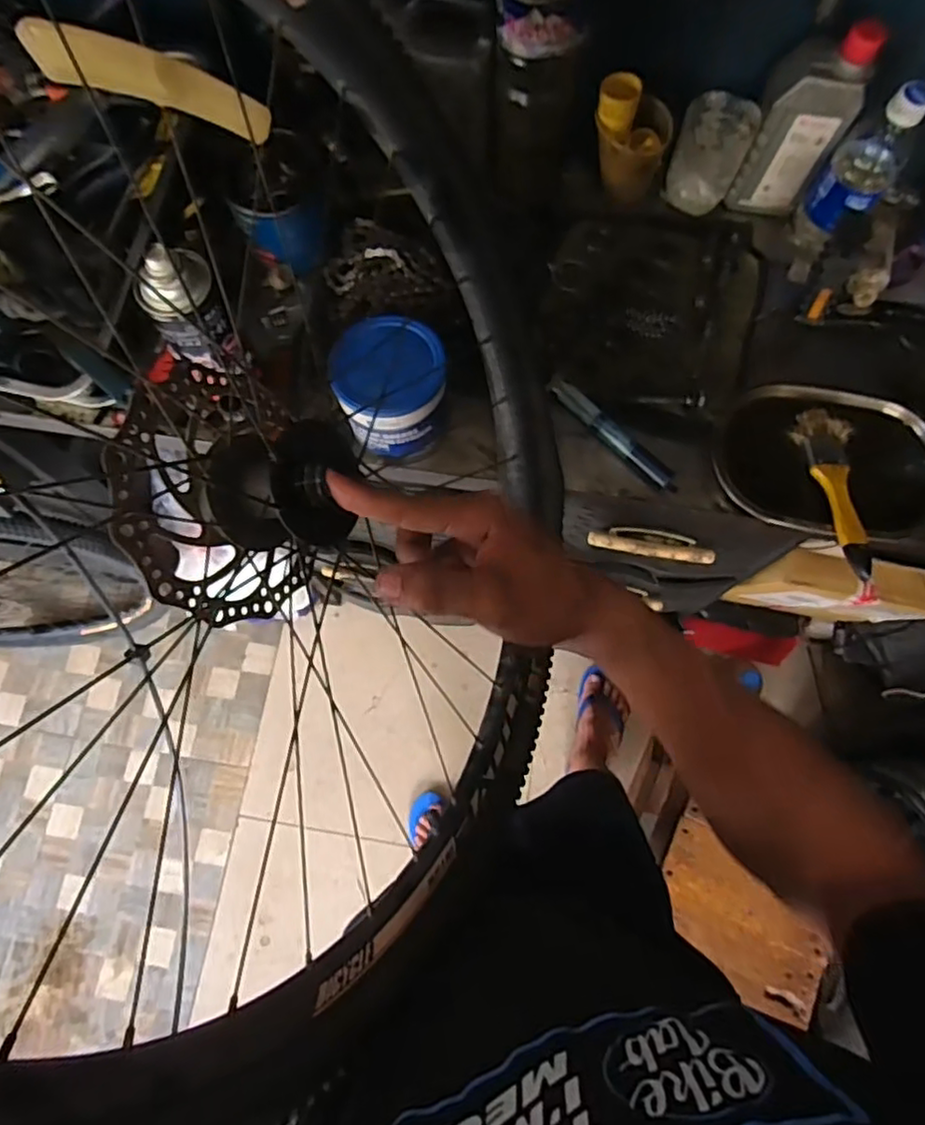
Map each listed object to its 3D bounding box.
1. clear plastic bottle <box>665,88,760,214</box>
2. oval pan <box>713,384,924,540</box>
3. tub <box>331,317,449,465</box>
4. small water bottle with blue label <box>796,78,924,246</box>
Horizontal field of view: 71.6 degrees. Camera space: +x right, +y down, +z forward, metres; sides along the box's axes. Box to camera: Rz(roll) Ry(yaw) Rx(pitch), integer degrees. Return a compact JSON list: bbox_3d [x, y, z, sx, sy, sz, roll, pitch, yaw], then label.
[{"bbox_3d":[0.259,-0.428,0.677,0.072,0.090,0.055,23,76,7],"label":"clear plastic bottle"},{"bbox_3d":[0.353,-0.092,0.634,0.213,0.054,0.155,18,76,6],"label":"oval pan"},{"bbox_3d":[-0.064,-0.158,0.607,0.099,0.095,0.098,0,75,1],"label":"tub"},{"bbox_3d":[0.392,-0.382,0.626,0.052,0.160,0.051,0,75,1],"label":"small water bottle with blue label"}]

